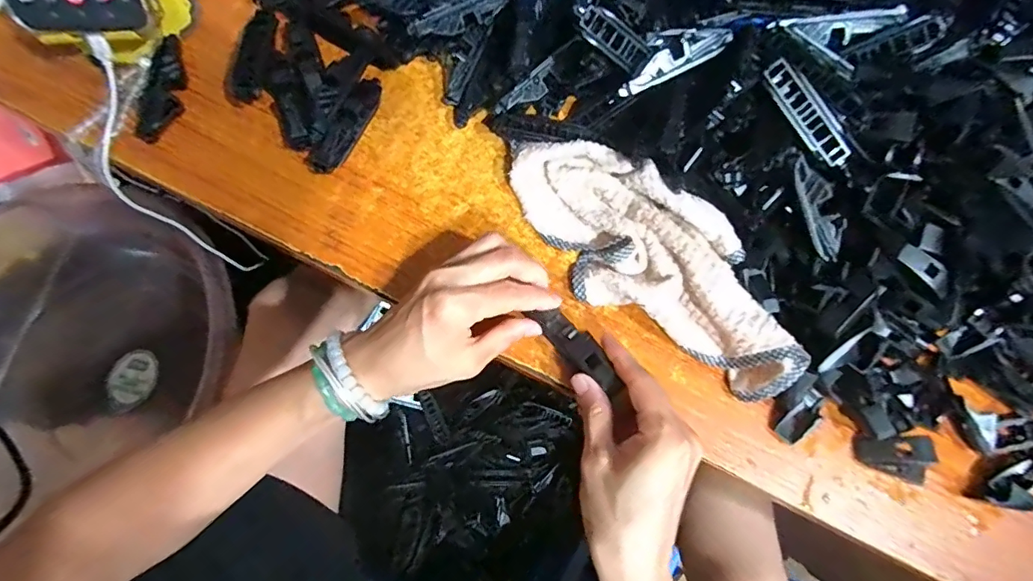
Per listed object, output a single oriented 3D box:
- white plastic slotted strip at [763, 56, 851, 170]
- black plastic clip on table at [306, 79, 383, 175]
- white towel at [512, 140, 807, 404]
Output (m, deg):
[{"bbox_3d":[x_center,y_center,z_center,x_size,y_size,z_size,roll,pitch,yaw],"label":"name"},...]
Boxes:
[{"bbox_3d":[0.182,-0.110,0.308,0.019,0.010,0.076,-43,98,-8],"label":"white plastic slotted strip"},{"bbox_3d":[-0.120,-0.119,0.351,0.019,0.019,0.082,32,77,4],"label":"black plastic clip on table"},{"bbox_3d":[0.091,-0.023,0.331,0.218,0.034,0.089,37,78,5],"label":"white towel"}]

